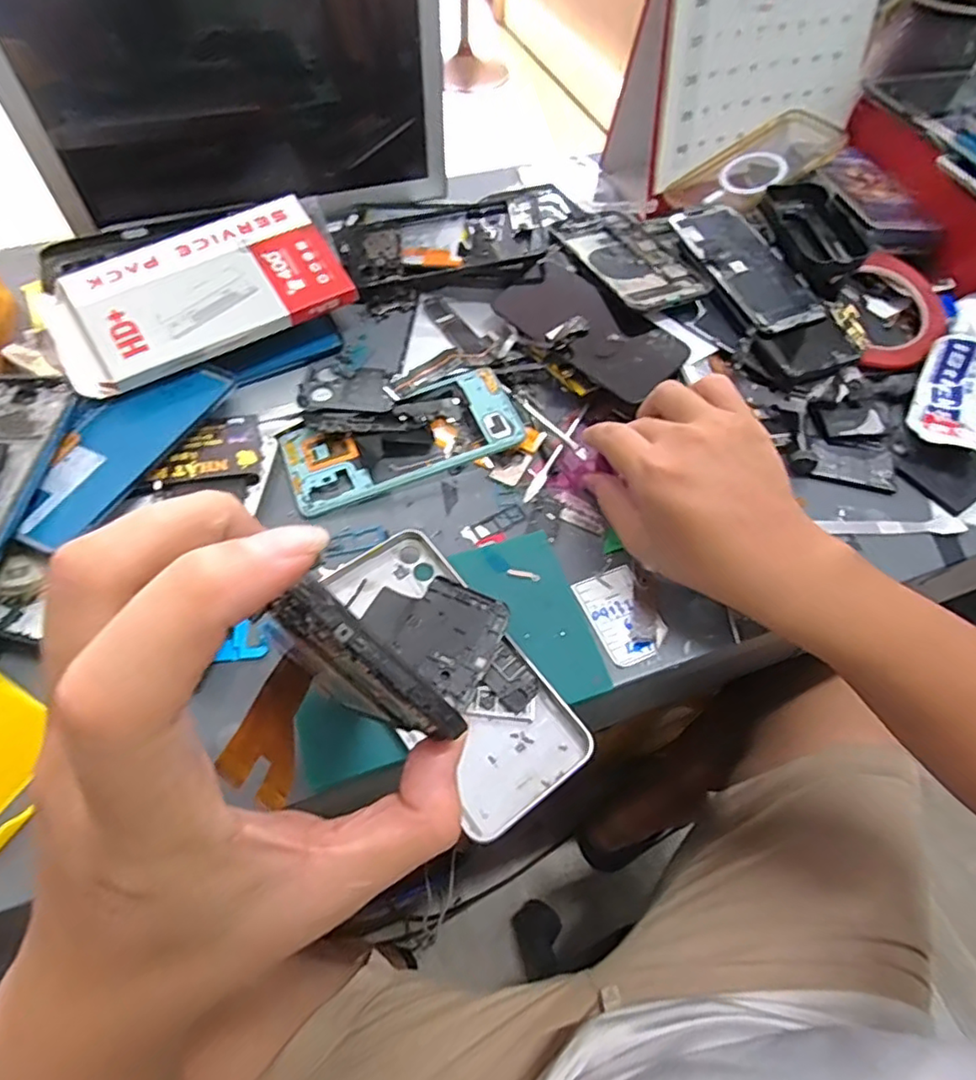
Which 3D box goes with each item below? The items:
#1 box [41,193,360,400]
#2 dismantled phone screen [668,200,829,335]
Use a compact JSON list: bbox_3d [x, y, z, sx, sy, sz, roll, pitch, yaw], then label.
[{"bbox_3d":[-0.204,-0.174,0.433,0.195,0.023,0.098,-27,80,-16],"label":"box"},{"bbox_3d":[0.205,-0.223,0.484,0.069,0.009,0.150,-18,67,-13],"label":"dismantled phone screen"}]

